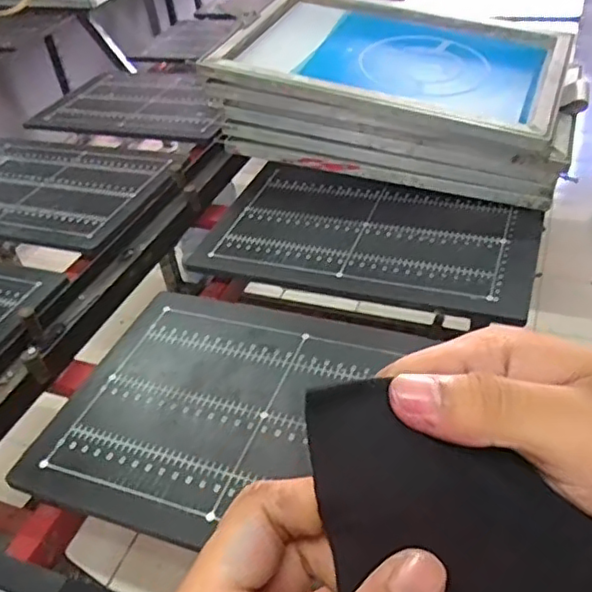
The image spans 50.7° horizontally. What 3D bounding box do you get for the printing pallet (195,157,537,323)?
[{"bbox_3d":[0.132,-0.121,1.158,0.596,0.030,0.329,13,44,22],"label":"printing pallet"}]

